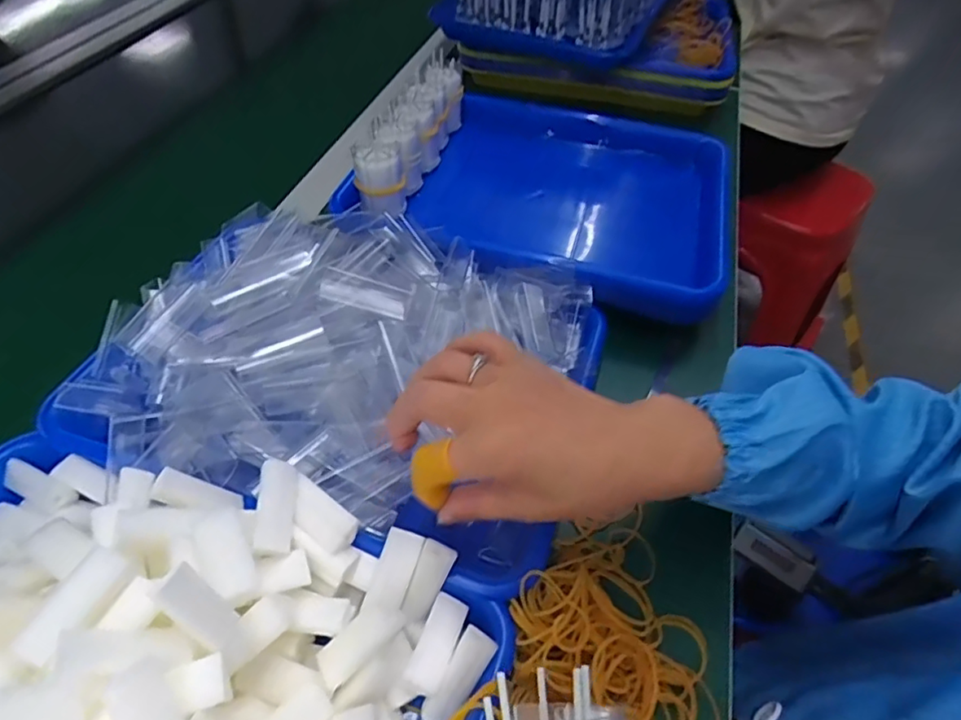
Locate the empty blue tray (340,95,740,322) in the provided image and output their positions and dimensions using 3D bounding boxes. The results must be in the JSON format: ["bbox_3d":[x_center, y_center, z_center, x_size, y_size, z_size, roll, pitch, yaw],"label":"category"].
[{"bbox_3d":[0.064,-0.145,0.551,0.314,0.075,0.265,15,51,10],"label":"empty blue tray"}]

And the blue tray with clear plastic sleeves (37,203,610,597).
[{"bbox_3d":[-0.086,-0.008,0.393,0.311,0.088,0.227,15,51,10],"label":"blue tray with clear plastic sleeves"}]

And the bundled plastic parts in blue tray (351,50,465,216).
[{"bbox_3d":[-0.061,-0.212,0.539,0.040,0.057,0.195,14,51,9],"label":"bundled plastic parts in blue tray"}]

